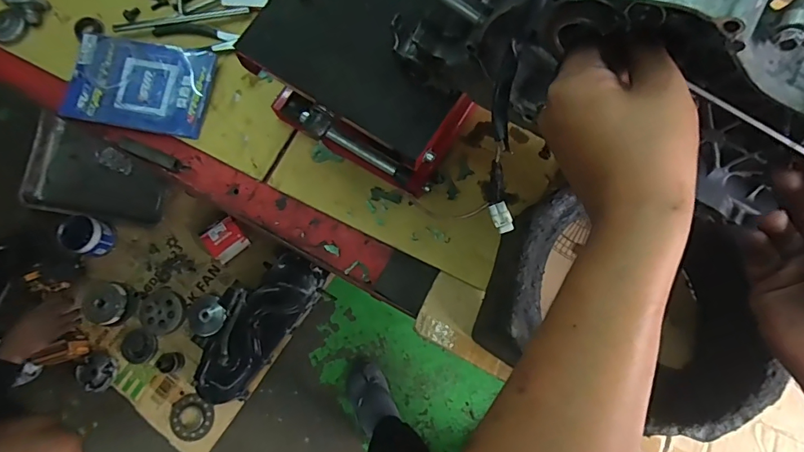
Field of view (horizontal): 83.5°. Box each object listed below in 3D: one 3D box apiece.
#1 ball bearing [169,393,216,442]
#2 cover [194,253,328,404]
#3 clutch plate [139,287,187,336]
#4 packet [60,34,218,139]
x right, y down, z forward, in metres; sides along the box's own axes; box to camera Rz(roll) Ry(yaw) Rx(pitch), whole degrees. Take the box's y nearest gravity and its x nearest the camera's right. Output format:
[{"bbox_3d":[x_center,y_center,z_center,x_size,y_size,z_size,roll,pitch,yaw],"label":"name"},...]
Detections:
[{"bbox_3d":[-0.550,0.502,1.186,0.109,0.021,0.116,0,77,2],"label":"ball bearing"},{"bbox_3d":[-0.396,0.260,1.181,0.188,0.110,0.407,33,80,8],"label":"cover"},{"bbox_3d":[-0.653,0.231,1.225,0.121,0.011,0.124,-3,77,1],"label":"clutch plate"},{"bbox_3d":[-0.372,-0.199,0.631,0.201,0.013,0.127,10,78,4],"label":"packet"}]

